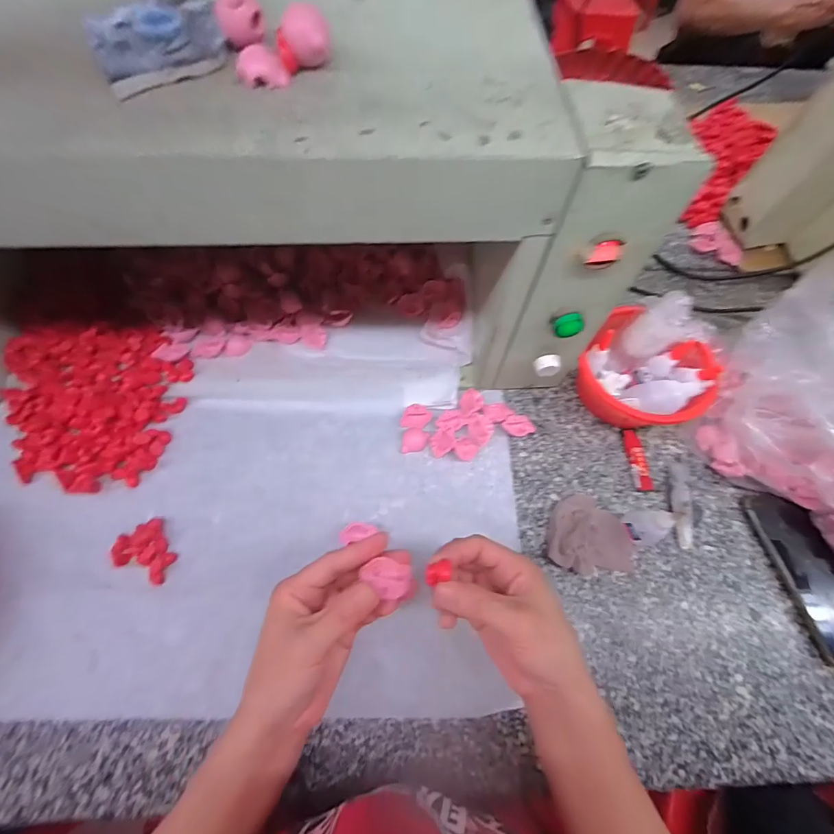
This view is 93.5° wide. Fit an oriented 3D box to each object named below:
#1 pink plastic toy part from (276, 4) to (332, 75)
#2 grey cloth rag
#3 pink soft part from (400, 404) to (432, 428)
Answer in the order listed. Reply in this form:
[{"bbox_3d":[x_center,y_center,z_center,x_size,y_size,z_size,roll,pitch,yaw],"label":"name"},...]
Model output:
[{"bbox_3d":[-0.070,-0.235,0.244,0.031,0.022,0.026,-7,65,-6],"label":"pink plastic toy part"},{"bbox_3d":[0.186,0.121,0.408,0.090,0.028,0.080,14,65,4],"label":"grey cloth rag"},{"bbox_3d":[-0.001,0.000,0.461,0.034,0.018,0.023,5,65,0],"label":"pink soft part"}]

